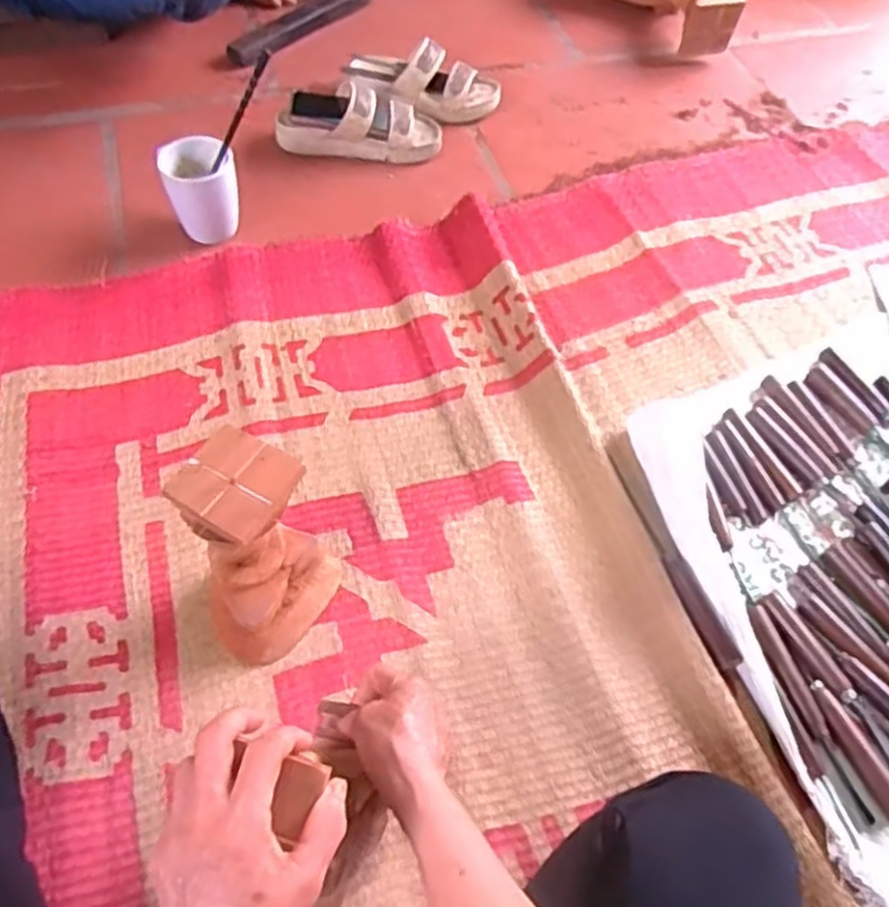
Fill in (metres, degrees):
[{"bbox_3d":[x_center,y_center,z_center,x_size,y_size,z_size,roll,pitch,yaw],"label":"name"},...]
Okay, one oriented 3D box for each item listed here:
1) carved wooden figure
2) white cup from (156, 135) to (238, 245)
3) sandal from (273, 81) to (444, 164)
[{"bbox_3d":[-0.162,0.087,0.640,0.107,0.190,0.115,30,60,14],"label":"carved wooden figure"},{"bbox_3d":[-0.298,-0.329,0.934,0.082,0.092,0.085,2,57,-3],"label":"white cup"},{"bbox_3d":[-0.122,-0.473,1.075,0.231,0.080,0.091,-1,57,-6],"label":"sandal"}]

